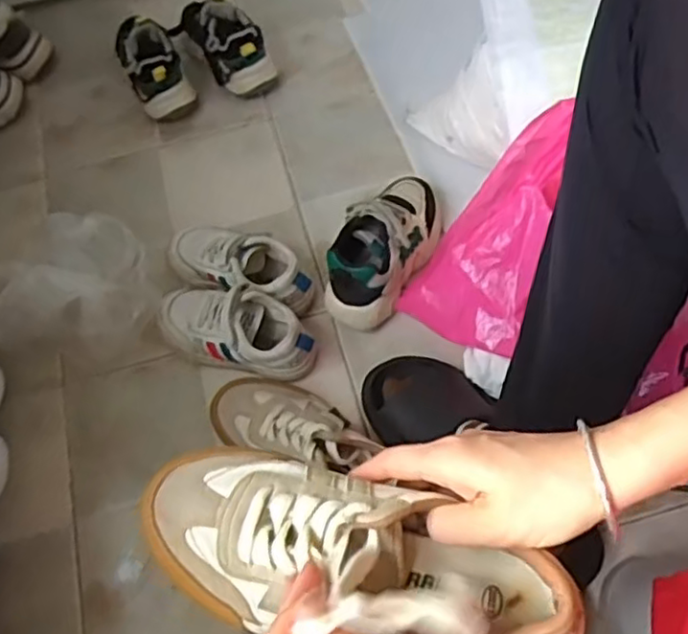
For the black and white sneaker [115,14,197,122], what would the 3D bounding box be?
[{"bbox_3d":[-0.249,-0.327,0.852,0.066,0.088,0.135,-27,64,-10],"label":"black and white sneaker"}]

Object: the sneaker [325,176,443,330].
[{"bbox_3d":[0.044,-0.078,0.712,0.082,0.078,0.179,30,68,18],"label":"sneaker"}]

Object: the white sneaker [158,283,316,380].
[{"bbox_3d":[-0.113,0.010,0.687,0.167,0.063,0.070,14,65,11],"label":"white sneaker"}]

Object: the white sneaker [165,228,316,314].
[{"bbox_3d":[-0.115,-0.058,0.726,0.168,0.061,0.064,21,66,14],"label":"white sneaker"}]

